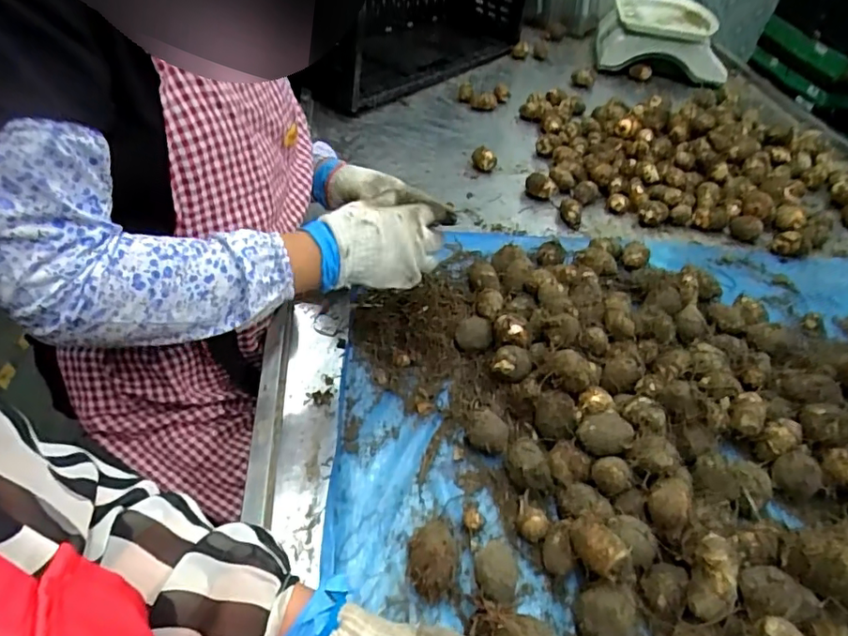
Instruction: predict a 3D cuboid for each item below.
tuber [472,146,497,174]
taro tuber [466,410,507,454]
[{"bbox_3d":[0.105,-0.275,0.955,0.042,0.035,0.041,6,44,2],"label":"tuber"},{"bbox_3d":[0.064,0.115,0.549,0.041,0.029,0.034,20,47,15],"label":"taro tuber"}]

